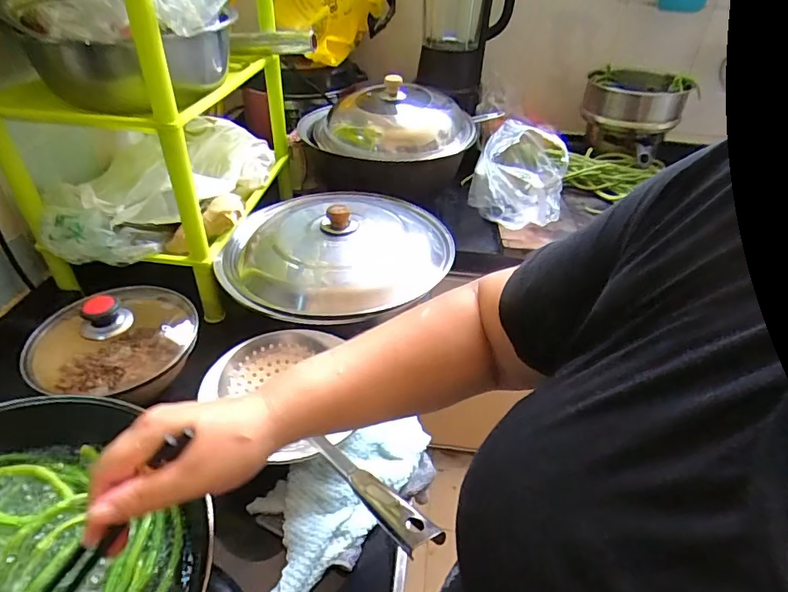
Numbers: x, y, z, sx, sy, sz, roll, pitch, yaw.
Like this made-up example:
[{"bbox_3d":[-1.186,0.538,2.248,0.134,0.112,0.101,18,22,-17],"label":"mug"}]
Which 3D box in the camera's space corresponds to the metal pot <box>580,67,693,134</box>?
[{"bbox_3d":[0.567,-0.473,1.169,0.211,0.108,0.249,14,39,14],"label":"metal pot"}]

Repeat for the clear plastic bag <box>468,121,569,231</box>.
[{"bbox_3d":[0.265,-0.266,1.009,0.168,0.132,0.283,13,39,12],"label":"clear plastic bag"}]

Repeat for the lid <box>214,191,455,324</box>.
[{"bbox_3d":[-0.082,-0.082,0.729,0.316,0.058,0.325,2,38,-2],"label":"lid"}]

